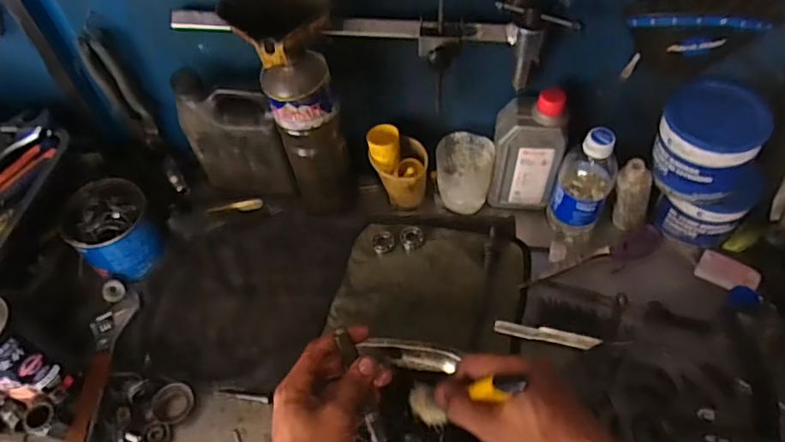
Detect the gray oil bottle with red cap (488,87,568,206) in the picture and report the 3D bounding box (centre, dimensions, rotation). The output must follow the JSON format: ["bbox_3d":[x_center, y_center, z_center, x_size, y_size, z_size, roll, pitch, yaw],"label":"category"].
[{"bbox_3d":[0.167,-0.086,0.702,0.080,0.172,0.051,8,54,10],"label":"gray oil bottle with red cap"}]

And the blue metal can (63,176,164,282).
[{"bbox_3d":[-0.345,0.009,0.706,0.090,0.085,0.098,-8,53,-2],"label":"blue metal can"}]

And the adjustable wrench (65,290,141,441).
[{"bbox_3d":[-0.335,0.174,0.634,0.042,0.024,0.226,-2,53,2],"label":"adjustable wrench"}]

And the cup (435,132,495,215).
[{"bbox_3d":[0.092,-0.059,0.736,0.070,0.092,0.063,3,54,6],"label":"cup"}]

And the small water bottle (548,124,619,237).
[{"bbox_3d":[0.229,-0.044,0.679,0.061,0.163,0.062,20,57,17],"label":"small water bottle"}]

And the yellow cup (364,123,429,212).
[{"bbox_3d":[0.008,-0.063,0.736,0.073,0.109,0.062,-5,53,0],"label":"yellow cup"}]

